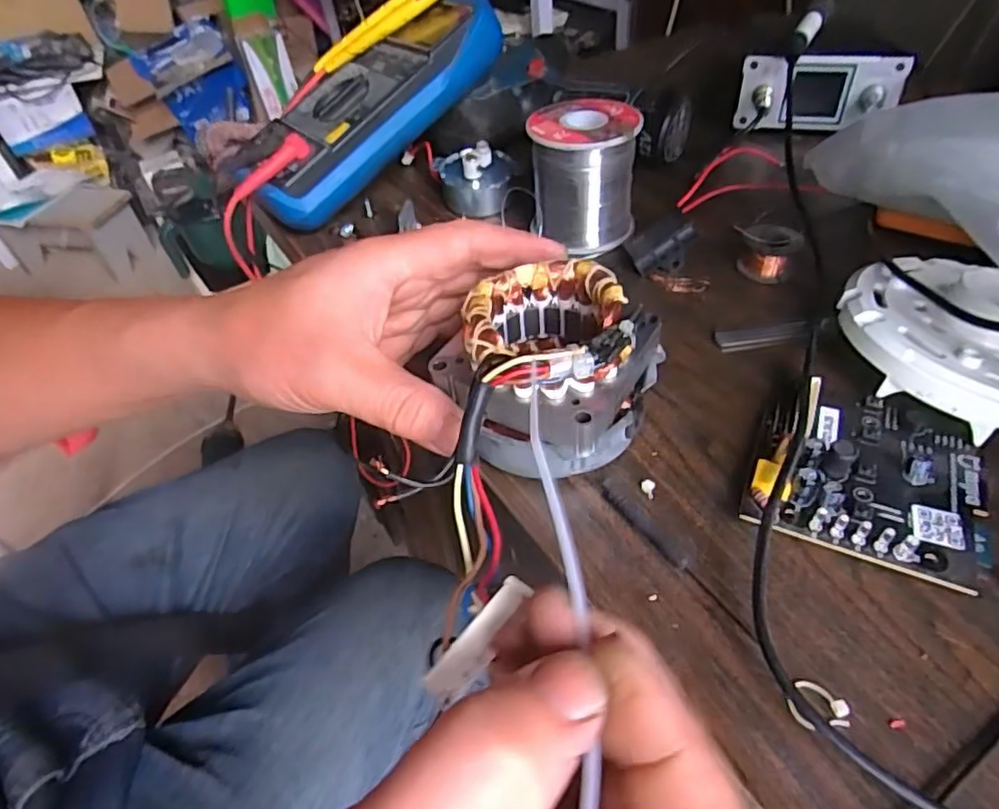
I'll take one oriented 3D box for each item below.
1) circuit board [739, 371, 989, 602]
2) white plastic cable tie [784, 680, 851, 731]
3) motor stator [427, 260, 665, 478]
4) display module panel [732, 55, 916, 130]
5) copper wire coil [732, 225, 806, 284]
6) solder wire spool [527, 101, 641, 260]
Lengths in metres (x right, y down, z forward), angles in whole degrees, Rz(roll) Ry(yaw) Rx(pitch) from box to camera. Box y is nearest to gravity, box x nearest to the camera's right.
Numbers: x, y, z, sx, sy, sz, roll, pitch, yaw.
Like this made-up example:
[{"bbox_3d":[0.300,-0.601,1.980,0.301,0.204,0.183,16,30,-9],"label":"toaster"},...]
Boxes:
[{"bbox_3d":[0.140,0.022,0.233,0.077,0.019,0.081,17,50,21],"label":"circuit board"},{"bbox_3d":[0.095,0.090,0.183,0.017,0.004,0.013,9,48,14],"label":"white plastic cable tie"},{"bbox_3d":[0.019,-0.013,0.240,0.068,0.059,0.082,30,56,30],"label":"motor stator"},{"bbox_3d":[0.223,-0.212,0.430,0.105,0.053,0.021,7,47,12],"label":"display module panel"},{"bbox_3d":[0.142,-0.083,0.329,0.023,0.023,0.029,-10,46,-4],"label":"copper wire coil"},{"bbox_3d":[0.048,-0.132,0.356,0.059,0.067,0.056,-7,46,0],"label":"solder wire spool"}]

